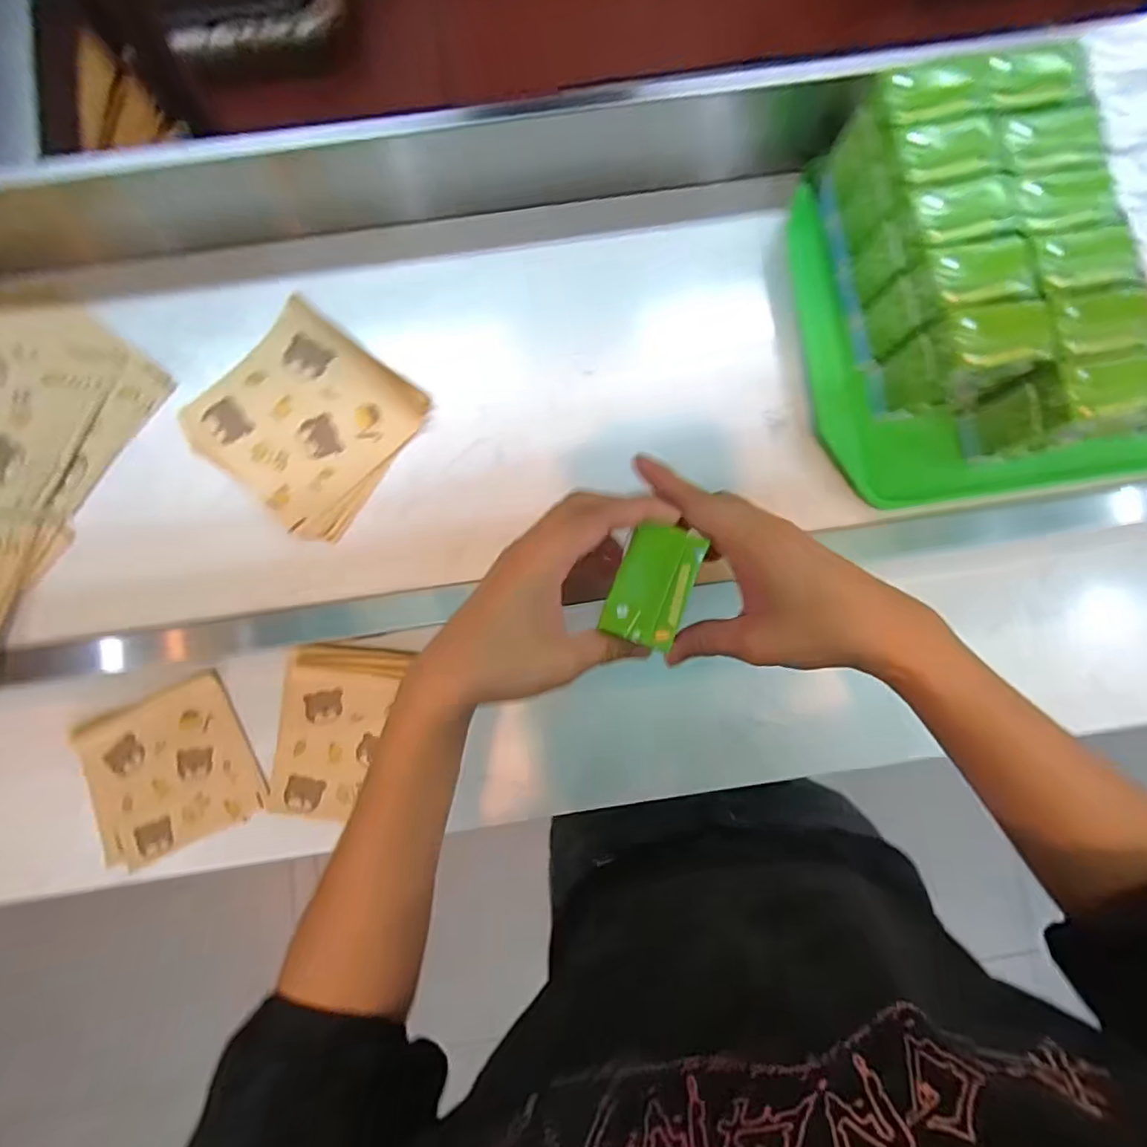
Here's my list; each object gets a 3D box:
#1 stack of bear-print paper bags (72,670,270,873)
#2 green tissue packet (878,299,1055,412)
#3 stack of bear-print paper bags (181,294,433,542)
[{"bbox_3d":[-0.386,0.187,0.564,0.152,0.018,0.145,-23,87,-2],"label":"stack of bear-print paper bags"},{"bbox_3d":[0.271,-0.148,0.416,0.065,0.092,0.046,-12,86,-1],"label":"green tissue packet"},{"bbox_3d":[-0.214,-0.124,0.475,0.151,0.016,0.144,37,87,2],"label":"stack of bear-print paper bags"}]

